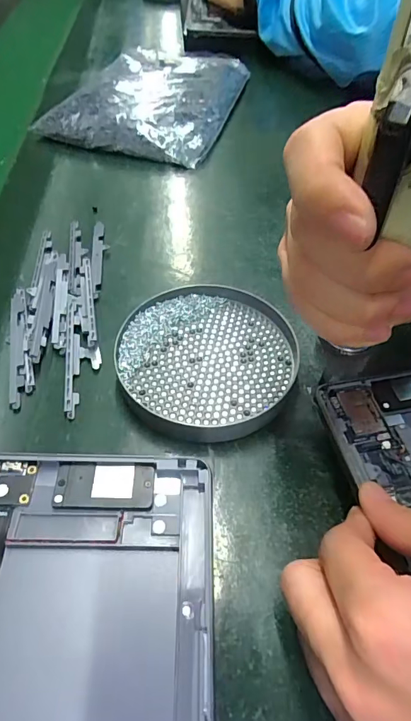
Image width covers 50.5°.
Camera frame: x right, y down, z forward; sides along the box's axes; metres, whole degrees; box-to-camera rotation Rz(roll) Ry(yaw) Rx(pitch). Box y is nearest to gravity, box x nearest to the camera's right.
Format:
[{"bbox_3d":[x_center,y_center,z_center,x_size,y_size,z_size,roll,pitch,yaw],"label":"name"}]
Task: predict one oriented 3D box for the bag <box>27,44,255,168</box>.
[{"bbox_3d":[-0.052,-0.328,0.527,0.175,0.041,0.282,13,52,12],"label":"bag"}]

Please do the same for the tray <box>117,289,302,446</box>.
[{"bbox_3d":[0.001,-0.004,0.286,0.109,0.016,0.118,-1,51,1],"label":"tray"}]

